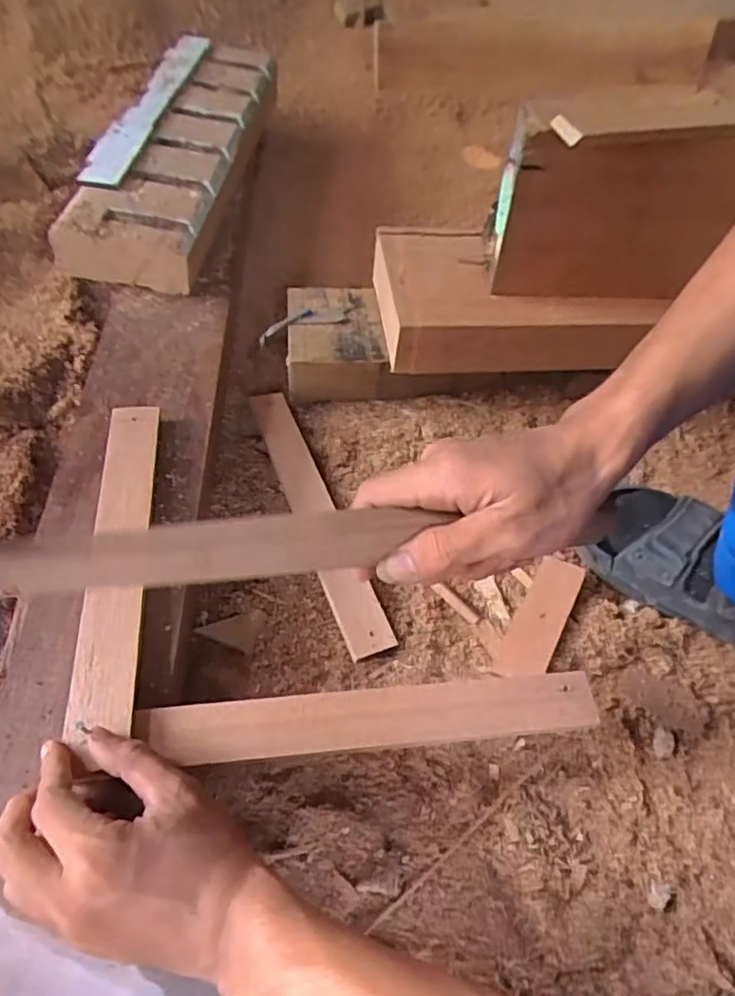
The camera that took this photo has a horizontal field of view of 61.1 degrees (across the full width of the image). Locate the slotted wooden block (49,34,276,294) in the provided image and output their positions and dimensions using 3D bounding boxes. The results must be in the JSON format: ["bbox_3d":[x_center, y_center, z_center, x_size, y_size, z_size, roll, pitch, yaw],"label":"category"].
[{"bbox_3d":[-0.214,-0.419,0.742,0.138,0.061,0.460,6,53,1],"label":"slotted wooden block"}]

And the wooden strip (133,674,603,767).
[{"bbox_3d":[0.007,0.138,0.394,0.285,0.019,0.036,-4,53,-7],"label":"wooden strip"}]

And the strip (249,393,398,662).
[{"bbox_3d":[-0.048,0.007,0.557,0.037,0.011,0.296,-16,55,-15],"label":"strip"}]

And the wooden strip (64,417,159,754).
[{"bbox_3d":[-0.177,0.033,0.445,0.039,0.011,0.273,-4,51,-7],"label":"wooden strip"}]

